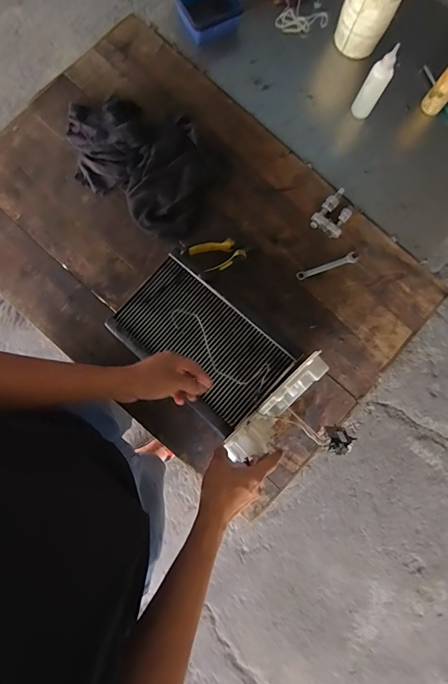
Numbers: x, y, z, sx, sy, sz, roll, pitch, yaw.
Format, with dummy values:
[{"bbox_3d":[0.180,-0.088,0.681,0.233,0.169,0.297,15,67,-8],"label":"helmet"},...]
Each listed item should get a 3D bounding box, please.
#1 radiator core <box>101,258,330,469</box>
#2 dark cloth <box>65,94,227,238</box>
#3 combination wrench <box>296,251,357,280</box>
[{"bbox_3d":[-0.022,0.009,0.658,0.346,0.066,0.200,42,79,12],"label":"radiator core"},{"bbox_3d":[-0.166,-0.370,0.749,0.327,0.083,0.215,37,83,2],"label":"dark cloth"},{"bbox_3d":[0.206,-0.150,0.763,0.129,0.005,0.021,-22,85,-5],"label":"combination wrench"}]

